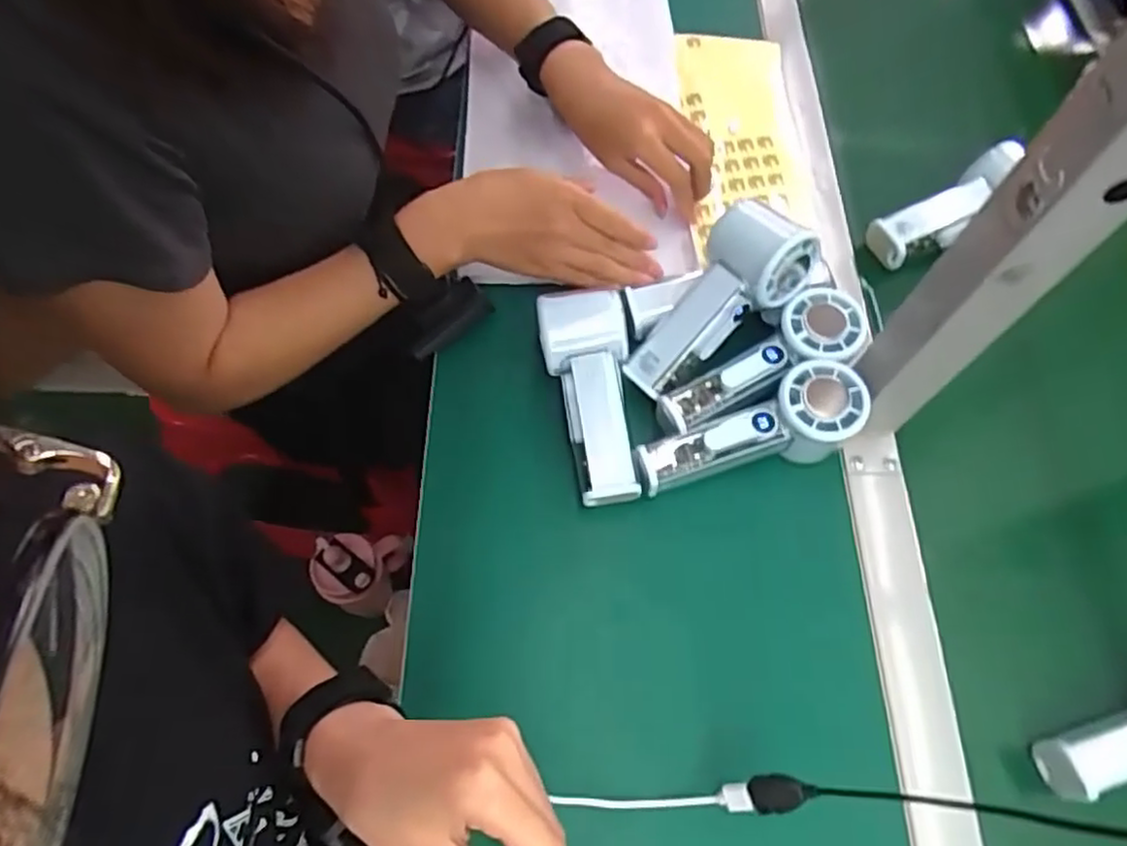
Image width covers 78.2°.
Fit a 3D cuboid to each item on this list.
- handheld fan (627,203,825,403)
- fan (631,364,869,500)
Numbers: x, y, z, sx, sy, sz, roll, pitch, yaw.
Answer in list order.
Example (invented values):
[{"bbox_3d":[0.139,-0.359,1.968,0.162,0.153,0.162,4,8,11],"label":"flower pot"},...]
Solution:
[{"bbox_3d":[0.104,-0.081,0.487,0.149,0.053,0.064,-47,72,11],"label":"handheld fan"},{"bbox_3d":[0.124,0.008,0.450,0.152,0.037,0.049,-20,67,-11],"label":"fan"}]

